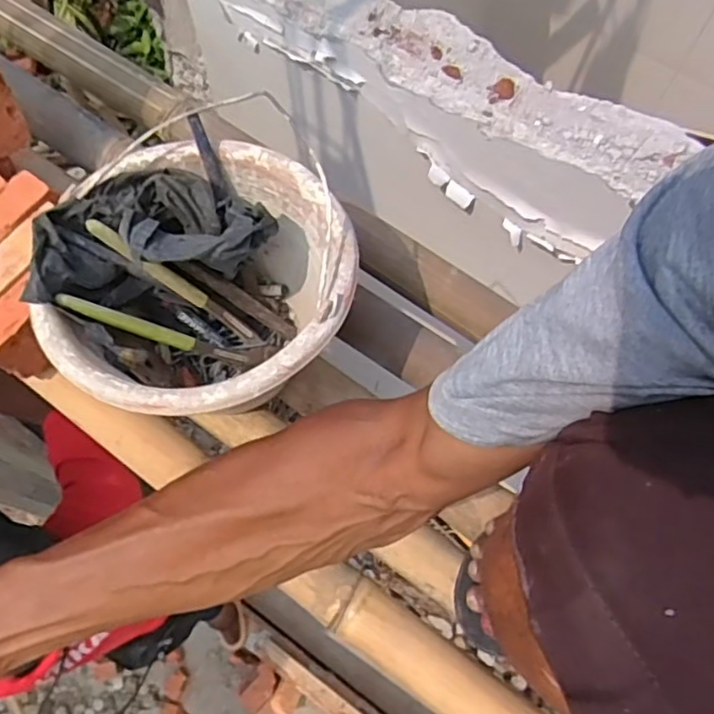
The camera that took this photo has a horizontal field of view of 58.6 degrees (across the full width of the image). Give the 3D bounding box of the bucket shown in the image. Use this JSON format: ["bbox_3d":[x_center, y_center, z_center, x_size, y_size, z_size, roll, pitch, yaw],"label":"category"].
[{"bbox_3d":[-0.131,-0.051,0.565,0.242,0.158,0.240,0,68,-1],"label":"bucket"}]

